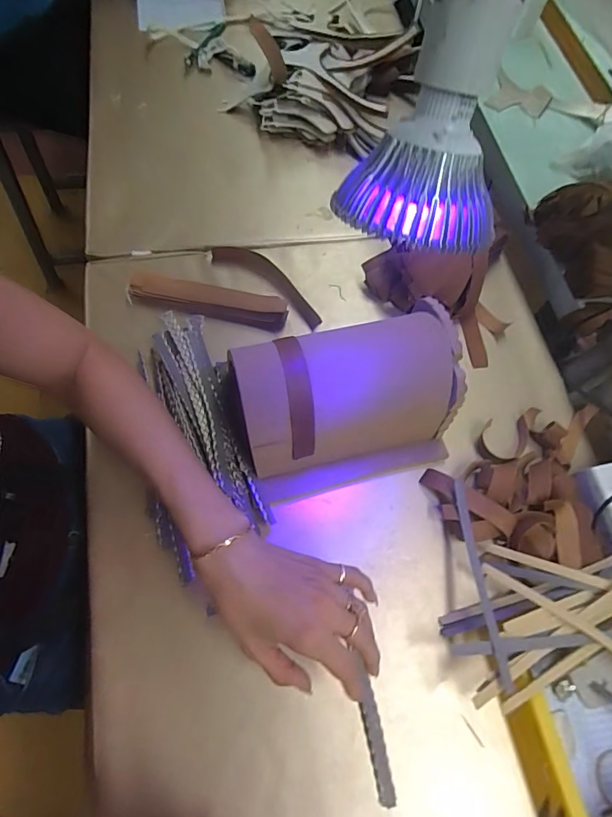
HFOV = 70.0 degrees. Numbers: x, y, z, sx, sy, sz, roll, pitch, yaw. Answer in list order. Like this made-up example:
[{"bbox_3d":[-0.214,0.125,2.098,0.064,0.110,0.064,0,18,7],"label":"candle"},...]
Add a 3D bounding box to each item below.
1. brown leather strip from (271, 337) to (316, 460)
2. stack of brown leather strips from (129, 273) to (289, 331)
[{"bbox_3d":[-0.006,-0.007,0.387,0.025,0.022,0.108,-11,107,-8],"label":"brown leather strip"},{"bbox_3d":[-0.110,-0.122,0.500,0.176,0.023,0.035,14,67,0],"label":"stack of brown leather strips"}]

